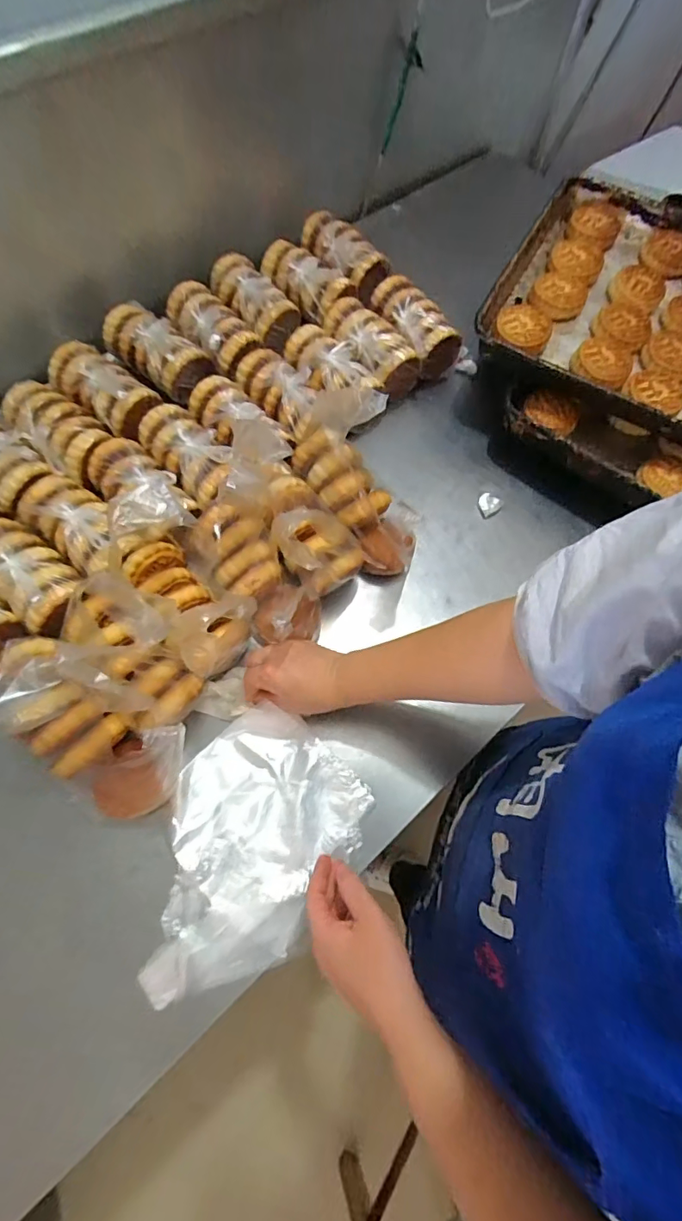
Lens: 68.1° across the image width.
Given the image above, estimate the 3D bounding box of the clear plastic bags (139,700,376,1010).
[{"bbox_3d":[-0.103,0.251,0.522,0.184,0.030,0.275,31,71,11],"label":"clear plastic bags"}]

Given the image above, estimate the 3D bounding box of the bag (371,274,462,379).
[{"bbox_3d":[0.107,-0.429,0.757,0.087,0.066,0.152,-35,85,-14],"label":"bag"}]

